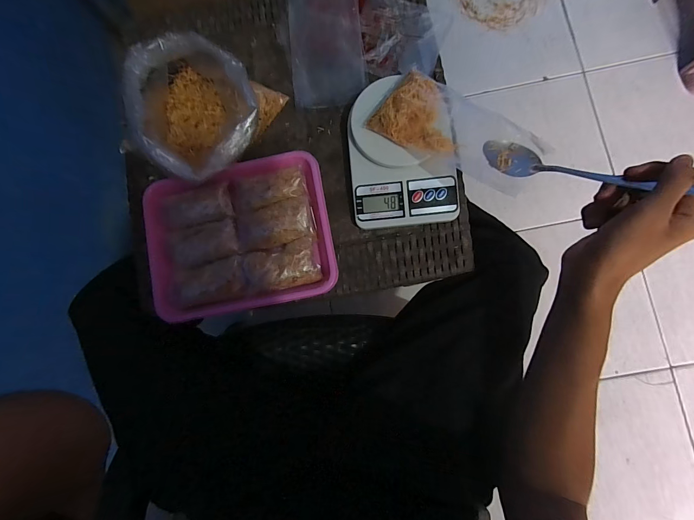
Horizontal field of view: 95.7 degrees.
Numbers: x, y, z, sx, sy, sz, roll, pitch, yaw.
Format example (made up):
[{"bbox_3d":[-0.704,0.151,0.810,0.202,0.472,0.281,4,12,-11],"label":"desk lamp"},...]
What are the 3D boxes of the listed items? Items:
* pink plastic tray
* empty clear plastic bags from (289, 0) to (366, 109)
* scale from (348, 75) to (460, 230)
[{"bbox_3d":[-0.129,-0.028,0.396,0.217,0.052,0.175,-12,83,5],"label":"pink plastic tray"},{"bbox_3d":[-0.030,-0.309,0.427,0.096,0.010,0.201,-5,84,5],"label":"empty clear plastic bags"},{"bbox_3d":[0.067,-0.130,0.387,0.126,0.033,0.173,-5,84,5],"label":"scale"}]

